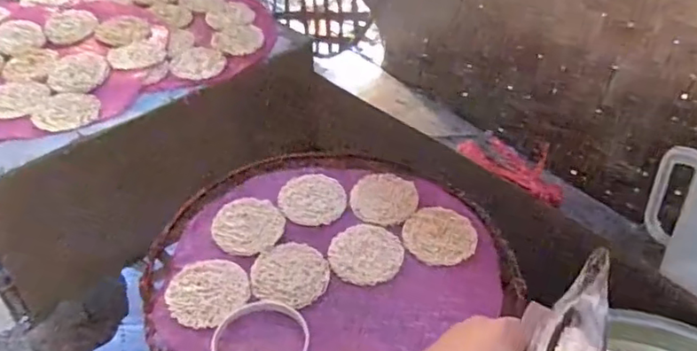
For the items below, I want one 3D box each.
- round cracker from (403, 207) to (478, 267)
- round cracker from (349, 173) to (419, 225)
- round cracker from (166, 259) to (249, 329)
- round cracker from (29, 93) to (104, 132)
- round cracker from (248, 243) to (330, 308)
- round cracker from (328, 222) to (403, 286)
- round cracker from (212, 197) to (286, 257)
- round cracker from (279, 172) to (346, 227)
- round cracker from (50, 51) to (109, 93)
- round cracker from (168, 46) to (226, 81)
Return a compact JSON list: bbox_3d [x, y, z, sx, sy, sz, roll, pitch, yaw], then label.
[{"bbox_3d":[0.102,0.065,0.640,0.076,0.008,0.083,1,42,-1],"label":"round cracker"},{"bbox_3d":[0.041,0.026,0.684,0.077,0.007,0.077,1,42,-1],"label":"round cracker"},{"bbox_3d":[-0.143,0.114,0.581,0.078,0.005,0.078,1,42,-1],"label":"round cracker"},{"bbox_3d":[-0.368,-0.086,0.752,0.075,0.005,0.078,1,42,-1],"label":"round cracker"},{"bbox_3d":[-0.061,0.101,0.599,0.078,0.004,0.080,1,42,-1],"label":"round cracker"},{"bbox_3d":[0.019,0.084,0.622,0.077,0.007,0.083,1,42,-1],"label":"round cracker"},{"bbox_3d":[-0.114,0.054,0.651,0.076,0.005,0.086,-21,46,-23],"label":"round cracker"},{"bbox_3d":[-0.043,0.027,0.684,0.076,0.004,0.083,1,42,-1],"label":"round cracker"},{"bbox_3d":[-0.382,-0.146,0.814,0.079,0.009,0.092,10,42,9],"label":"round cracker"},{"bbox_3d":[-0.225,-0.168,0.847,0.083,0.005,0.077,1,42,-1],"label":"round cracker"}]

